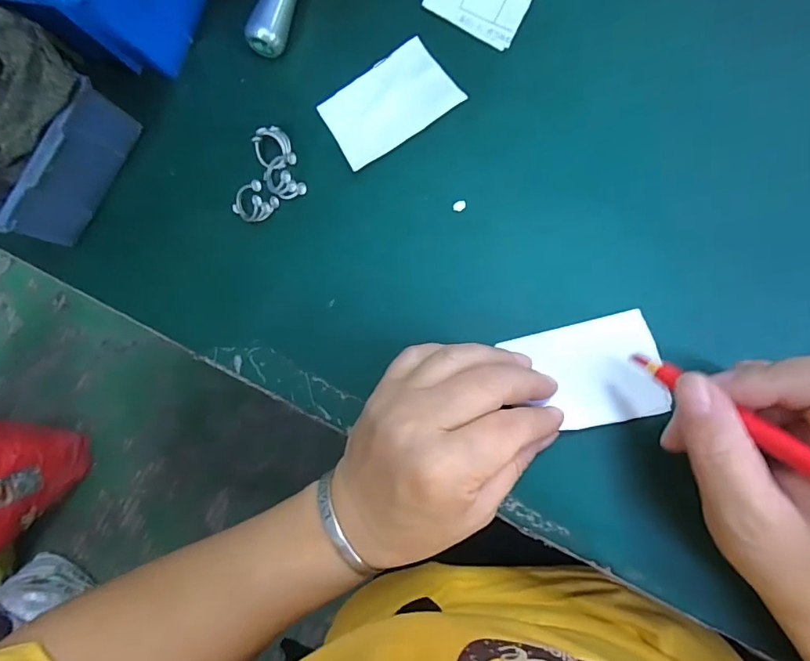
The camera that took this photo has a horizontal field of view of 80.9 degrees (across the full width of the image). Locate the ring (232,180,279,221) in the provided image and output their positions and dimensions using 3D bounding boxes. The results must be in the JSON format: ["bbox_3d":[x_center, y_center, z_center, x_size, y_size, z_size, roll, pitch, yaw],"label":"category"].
[{"bbox_3d":[-0.088,-0.075,0.274,0.022,0.014,0.022,-1,85,10],"label":"ring"}]

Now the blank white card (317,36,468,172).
[{"bbox_3d":[-0.010,-0.130,0.271,0.071,0.004,0.049,-35,81,6],"label":"blank white card"}]

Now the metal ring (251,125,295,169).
[{"bbox_3d":[-0.077,-0.105,0.273,0.020,0.010,0.025,-26,82,7],"label":"metal ring"}]

